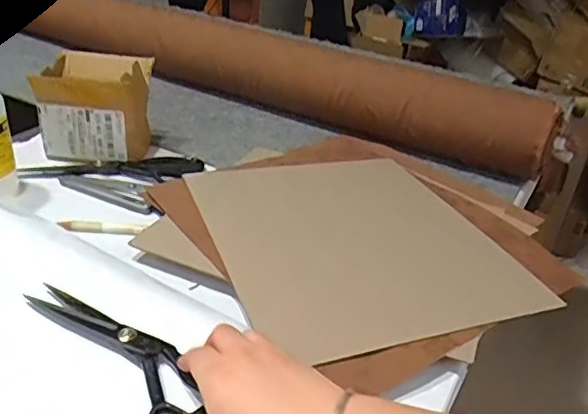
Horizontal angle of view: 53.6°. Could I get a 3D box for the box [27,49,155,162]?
[{"bbox_3d":[-0.272,-0.137,0.805,0.133,0.125,0.103,6,30,1],"label":"box"}]

